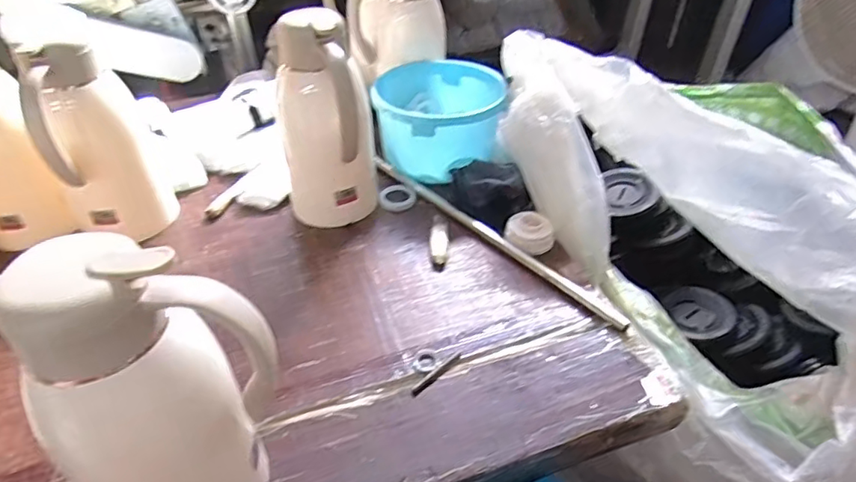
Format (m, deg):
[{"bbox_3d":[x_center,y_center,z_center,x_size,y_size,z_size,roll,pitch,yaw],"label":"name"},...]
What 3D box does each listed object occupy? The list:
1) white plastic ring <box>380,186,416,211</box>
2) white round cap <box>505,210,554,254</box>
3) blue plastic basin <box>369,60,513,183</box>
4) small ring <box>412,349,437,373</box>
[{"bbox_3d":[-0.046,-0.066,0.846,0.055,0.008,0.057,-1,40,0],"label":"white plastic ring"},{"bbox_3d":[0.137,-0.007,0.750,0.064,0.037,0.064,10,41,12],"label":"white round cap"},{"bbox_3d":[0.024,-0.197,0.911,0.207,0.120,0.195,-1,40,0],"label":"blue plastic basin"},{"bbox_3d":[-0.002,0.134,0.616,0.027,0.004,0.033,10,41,13],"label":"small ring"}]

